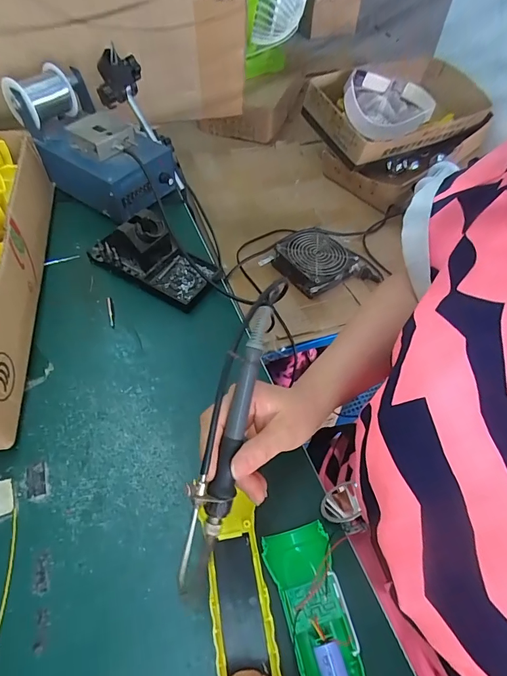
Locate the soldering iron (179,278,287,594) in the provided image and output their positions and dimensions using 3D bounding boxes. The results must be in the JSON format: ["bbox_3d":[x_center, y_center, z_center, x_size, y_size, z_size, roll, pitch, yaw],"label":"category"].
[{"bbox_3d":[-0.016,0.060,0.272,0.025,0.019,0.210,14,84,8],"label":"soldering iron"}]

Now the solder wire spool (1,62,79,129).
[{"bbox_3d":[-0.288,-0.324,0.536,0.060,0.057,0.075,22,58,12],"label":"solder wire spool"}]

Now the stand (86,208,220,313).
[{"bbox_3d":[-0.123,-0.107,0.478,0.159,0.070,0.079,26,56,16],"label":"stand"}]

